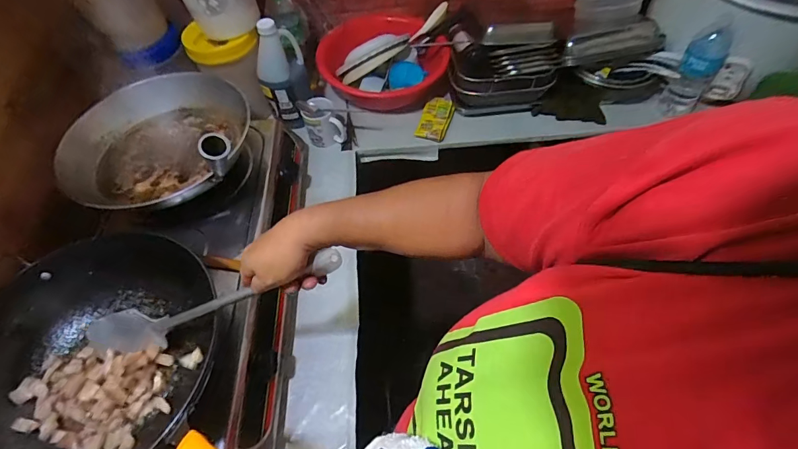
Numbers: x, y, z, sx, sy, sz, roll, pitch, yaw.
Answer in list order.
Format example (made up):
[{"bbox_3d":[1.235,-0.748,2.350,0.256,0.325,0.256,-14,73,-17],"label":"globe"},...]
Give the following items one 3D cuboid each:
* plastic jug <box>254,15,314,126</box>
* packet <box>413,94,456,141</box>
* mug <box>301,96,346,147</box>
[{"bbox_3d":[-0.279,-0.361,0.963,0.120,0.250,0.095,-20,56,-10],"label":"plastic jug"},{"bbox_3d":[0.096,-0.282,1.053,0.079,0.024,0.128,15,69,11],"label":"packet"},{"bbox_3d":[-0.194,-0.257,1.012,0.087,0.103,0.071,-18,56,-8],"label":"mug"}]

